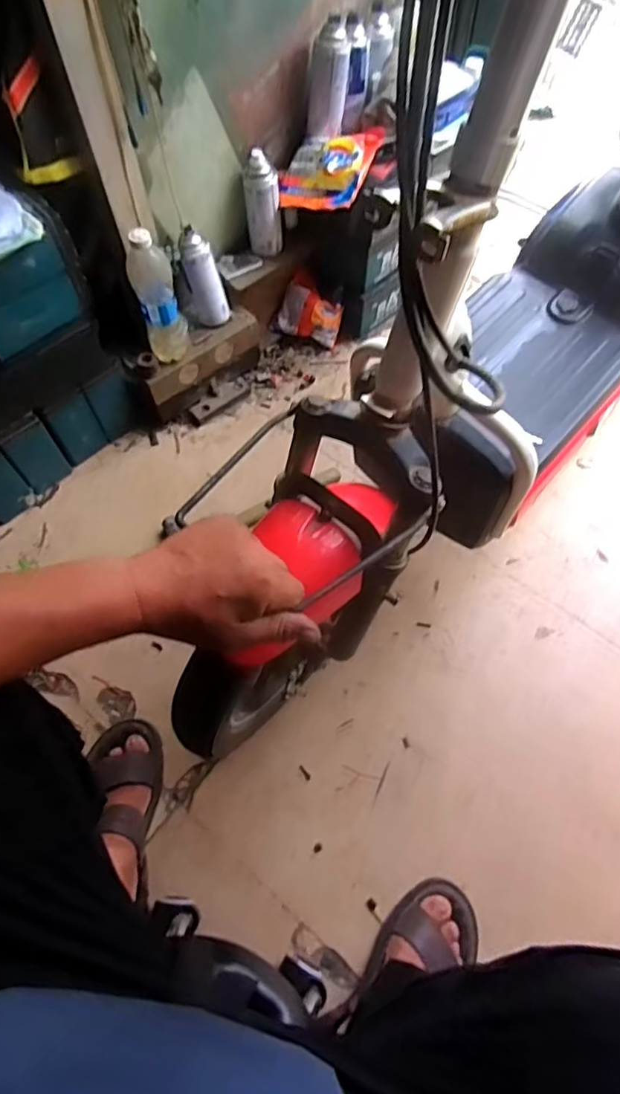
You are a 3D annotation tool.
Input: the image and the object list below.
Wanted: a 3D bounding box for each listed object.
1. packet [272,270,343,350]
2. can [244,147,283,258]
[{"bbox_3d":[0.005,-0.477,1.166,0.125,0.118,0.045,23,22,5],"label":"packet"},{"bbox_3d":[-0.084,-0.604,1.033,0.060,0.157,0.052,-2,63,0],"label":"can"}]

